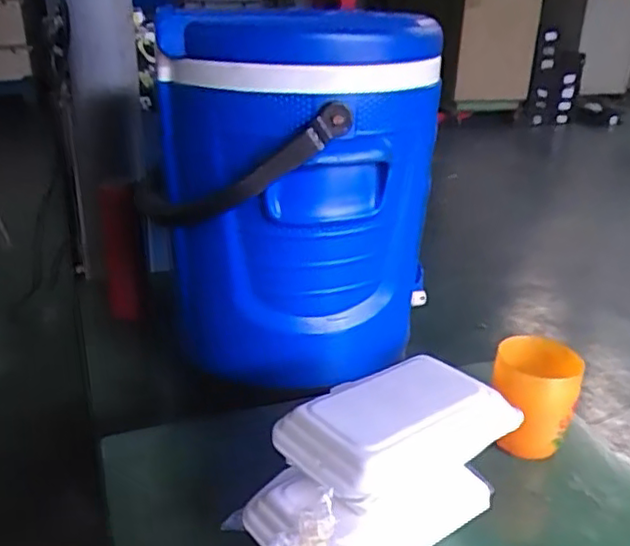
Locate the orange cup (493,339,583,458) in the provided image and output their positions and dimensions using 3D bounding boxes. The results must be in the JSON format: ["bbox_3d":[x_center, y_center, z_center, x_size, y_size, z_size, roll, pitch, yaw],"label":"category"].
[{"bbox_3d":[0.217,0.125,0.653,0.080,0.094,0.079,10,26,19],"label":"orange cup"}]

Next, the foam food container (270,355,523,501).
[{"bbox_3d":[0.063,0.122,0.517,0.163,0.049,0.108,-18,31,-37],"label":"foam food container"}]

